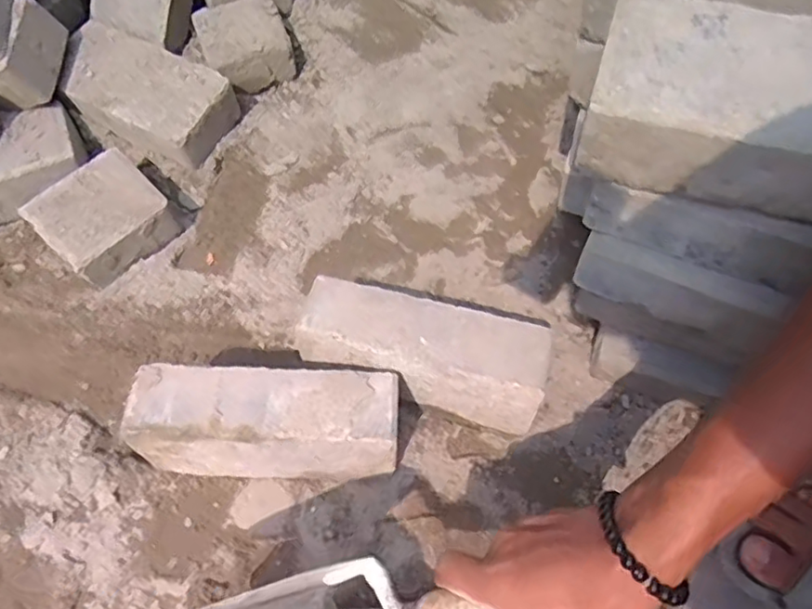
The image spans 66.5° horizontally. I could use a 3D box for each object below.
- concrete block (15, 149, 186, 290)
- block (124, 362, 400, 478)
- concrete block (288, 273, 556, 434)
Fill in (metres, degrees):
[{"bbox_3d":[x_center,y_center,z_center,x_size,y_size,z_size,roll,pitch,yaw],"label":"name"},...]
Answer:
[{"bbox_3d":[-0.325,-0.093,0.672,0.105,0.060,0.119,41,72,19],"label":"concrete block"},{"bbox_3d":[-0.115,0.106,0.534,0.216,0.123,0.069,1,63,1],"label":"block"},{"bbox_3d":[0.015,0.040,0.548,0.207,0.084,0.069,15,64,8],"label":"concrete block"}]

